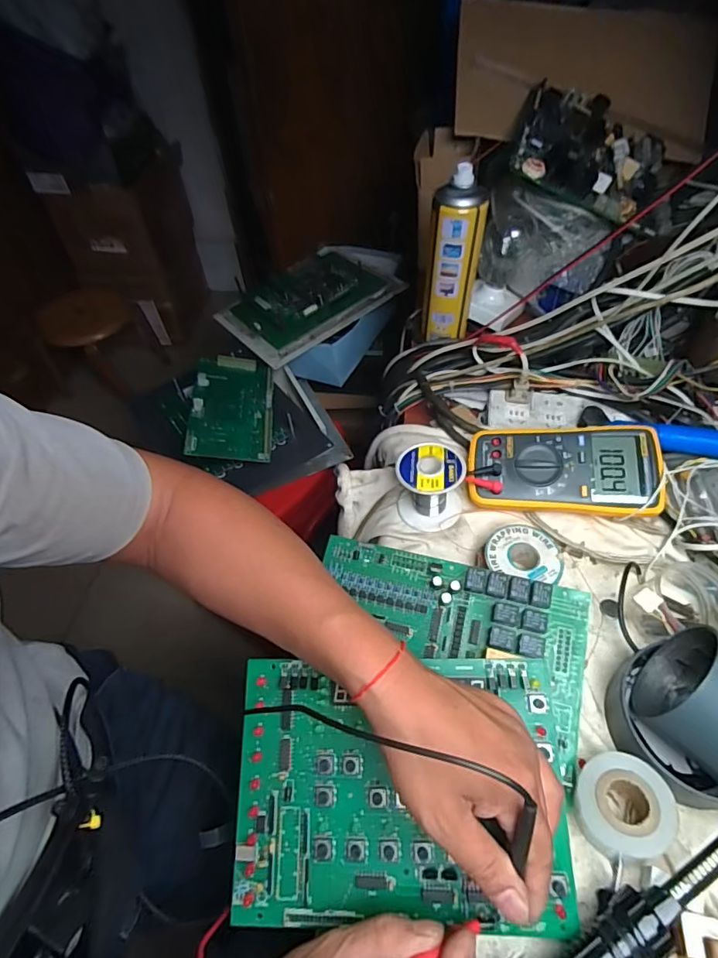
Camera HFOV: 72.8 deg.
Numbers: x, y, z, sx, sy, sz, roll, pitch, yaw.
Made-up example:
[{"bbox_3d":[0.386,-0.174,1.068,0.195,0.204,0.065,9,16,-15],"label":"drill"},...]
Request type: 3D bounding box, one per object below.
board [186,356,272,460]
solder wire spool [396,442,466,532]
[{"bbox_3d":[-0.194,-0.109,0.746,0.117,0.015,0.198,4,57,-14],"label":"board"},{"bbox_3d":[0.071,0.007,0.485,0.063,0.064,0.061,-2,53,2],"label":"solder wire spool"}]

